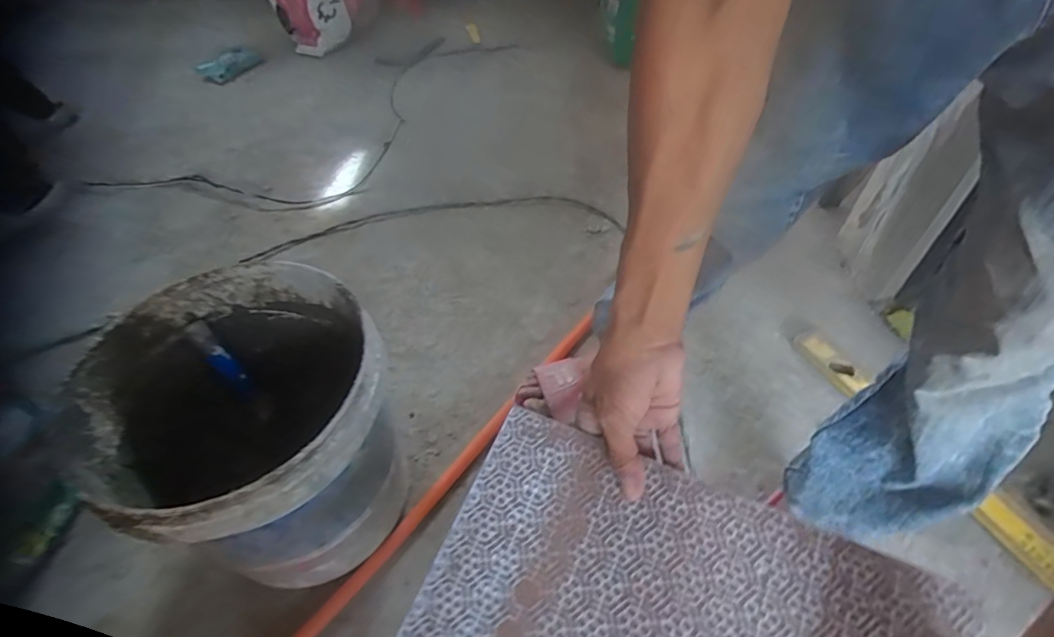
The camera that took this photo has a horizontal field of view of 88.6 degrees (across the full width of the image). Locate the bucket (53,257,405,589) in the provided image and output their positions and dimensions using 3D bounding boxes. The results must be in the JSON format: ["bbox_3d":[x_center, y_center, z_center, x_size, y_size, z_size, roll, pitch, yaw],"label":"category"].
[{"bbox_3d":[-0.302,0.136,0.649,0.293,0.285,0.285,-1,49,1],"label":"bucket"}]

